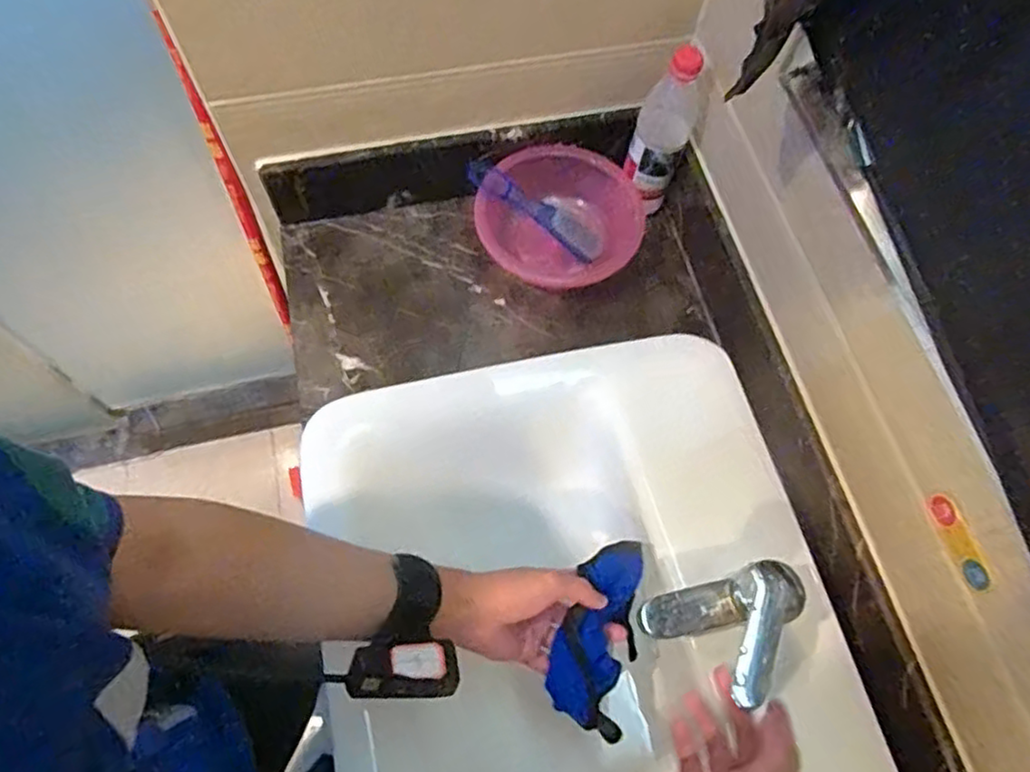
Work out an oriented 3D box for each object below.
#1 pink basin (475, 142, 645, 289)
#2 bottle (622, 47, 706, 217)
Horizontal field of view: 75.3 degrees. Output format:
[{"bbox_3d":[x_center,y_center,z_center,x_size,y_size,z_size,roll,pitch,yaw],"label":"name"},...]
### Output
[{"bbox_3d":[0.053,-0.195,0.822,0.200,0.082,0.182,6,65,0],"label":"pink basin"},{"bbox_3d":[0.168,-0.292,0.771,0.058,0.226,0.056,17,66,5],"label":"bottle"}]

